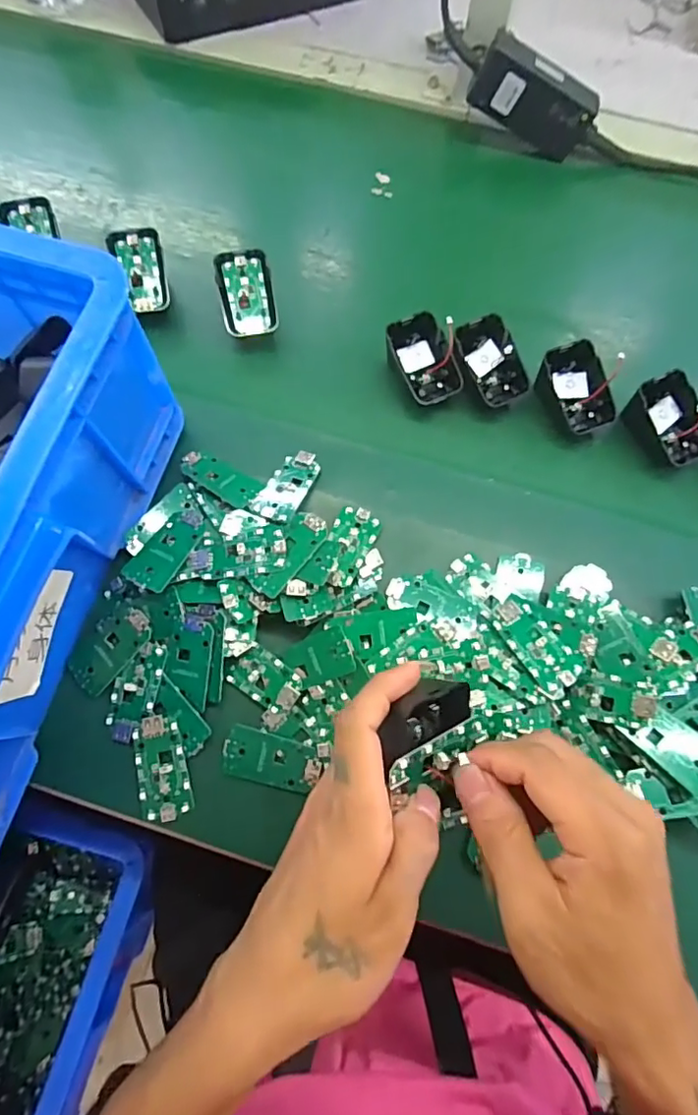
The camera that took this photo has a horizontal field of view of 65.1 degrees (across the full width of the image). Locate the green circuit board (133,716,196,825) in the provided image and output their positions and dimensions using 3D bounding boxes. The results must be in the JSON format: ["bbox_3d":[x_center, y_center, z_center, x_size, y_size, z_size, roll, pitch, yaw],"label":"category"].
[{"bbox_3d":[-0.120,0.135,0.350,0.032,0.011,0.062,-13,71,-6],"label":"green circuit board"}]

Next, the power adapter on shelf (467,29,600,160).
[{"bbox_3d":[0.172,-0.426,0.510,0.114,0.051,0.034,20,69,-16],"label":"power adapter on shelf"}]

